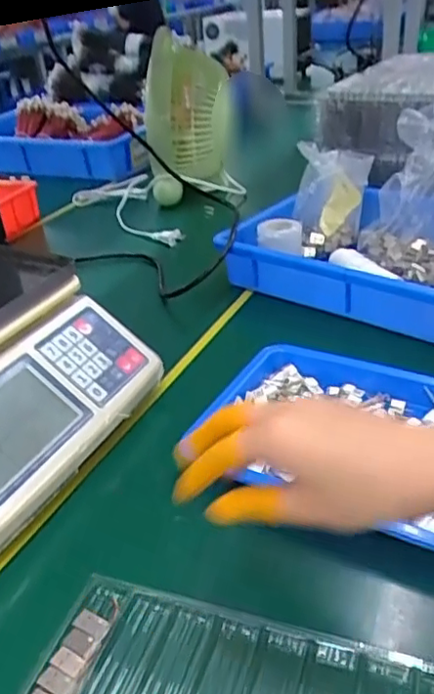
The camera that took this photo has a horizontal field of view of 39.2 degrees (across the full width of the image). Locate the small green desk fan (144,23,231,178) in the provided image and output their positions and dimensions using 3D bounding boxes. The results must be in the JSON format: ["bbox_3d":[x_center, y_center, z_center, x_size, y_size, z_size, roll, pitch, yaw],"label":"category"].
[{"bbox_3d":[-0.049,-0.388,0.985,0.127,0.202,0.141,-4,32,0],"label":"small green desk fan"}]

